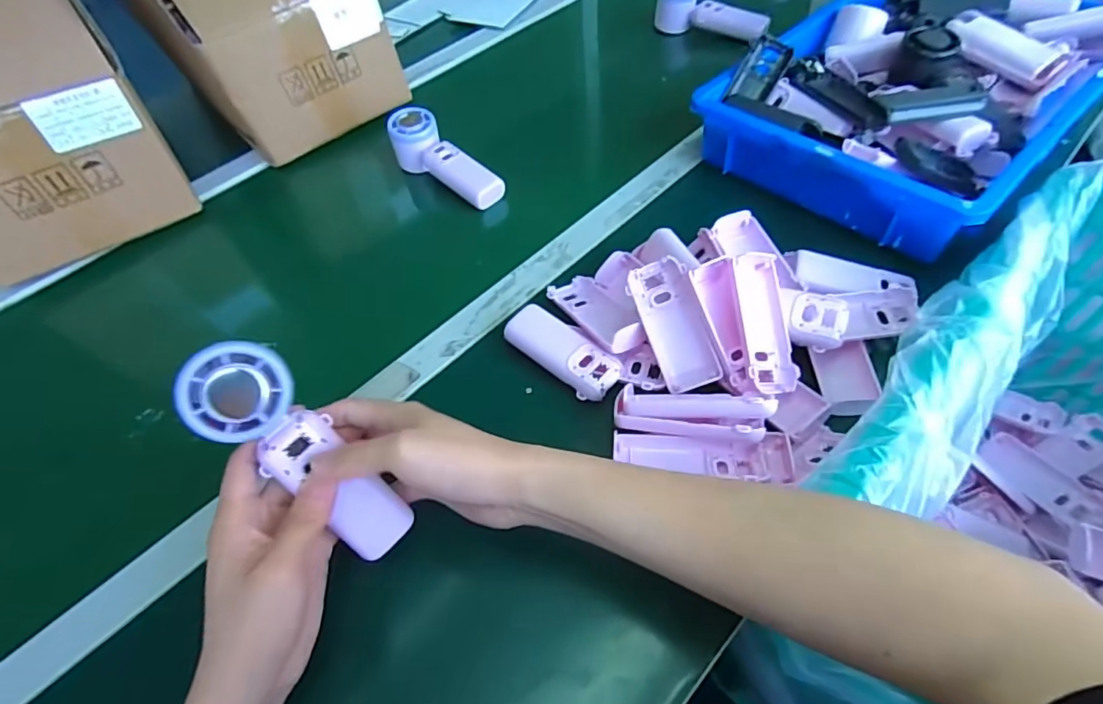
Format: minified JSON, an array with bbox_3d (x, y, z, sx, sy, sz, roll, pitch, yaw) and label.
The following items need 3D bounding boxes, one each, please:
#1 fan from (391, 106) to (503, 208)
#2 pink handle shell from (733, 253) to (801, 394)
[{"bbox_3d":[-0.124,-0.222,0.640,0.168,0.047,0.052,40,66,14],"label":"fan"},{"bbox_3d":[0.165,-0.024,0.425,0.036,0.020,0.112,-6,75,1],"label":"pink handle shell"}]

